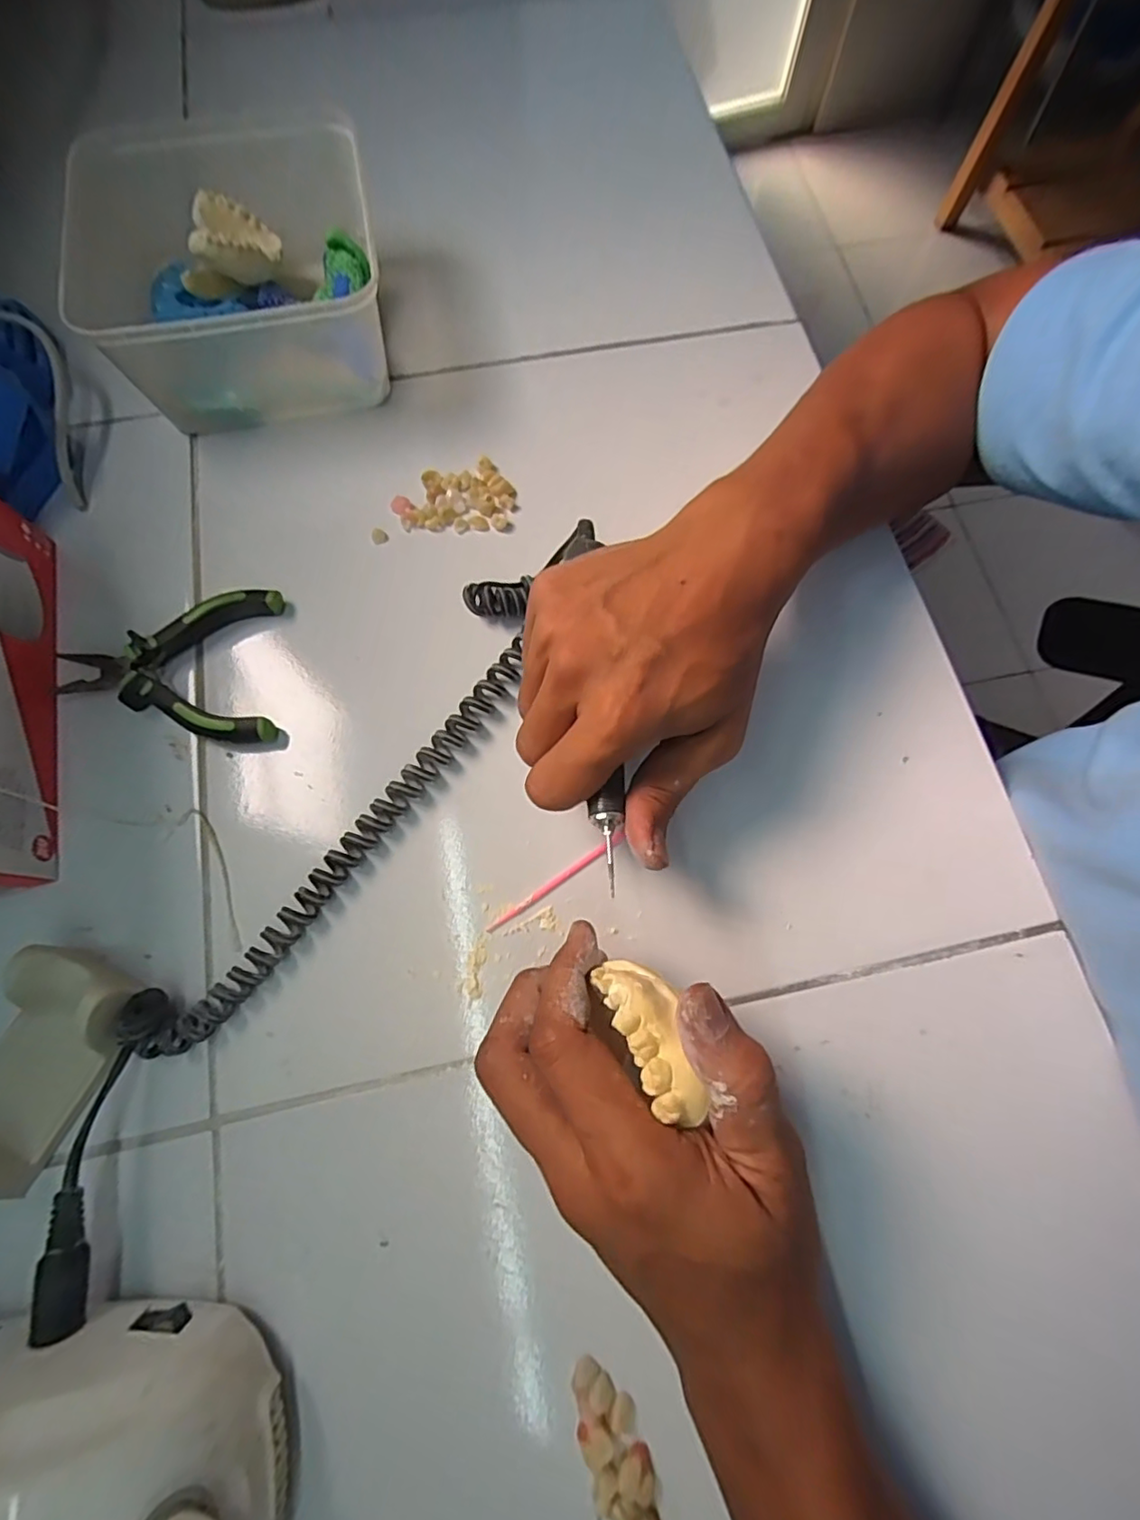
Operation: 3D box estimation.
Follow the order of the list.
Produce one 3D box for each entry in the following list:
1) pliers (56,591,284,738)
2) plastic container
[{"bbox_3d":[-0.208,-0.046,0.314,0.104,0.020,0.083,-4,73,-2],"label":"pliers"},{"bbox_3d":[-0.197,-0.300,0.367,0.152,0.072,0.181,-13,74,-5],"label":"plastic container"}]

